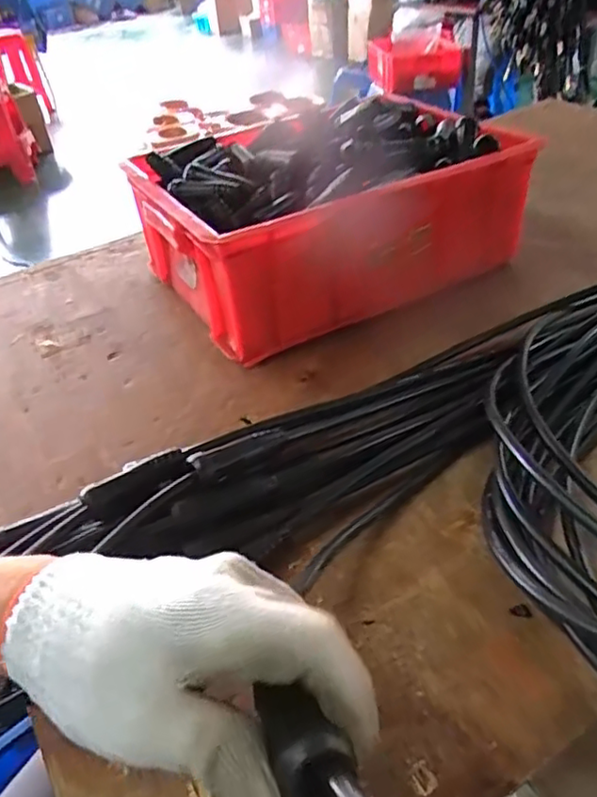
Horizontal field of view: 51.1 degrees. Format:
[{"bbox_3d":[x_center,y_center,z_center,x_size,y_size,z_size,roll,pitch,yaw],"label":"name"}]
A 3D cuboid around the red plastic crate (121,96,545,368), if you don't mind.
[{"bbox_3d":[0.029,-0.216,0.727,0.371,0.151,0.271,-24,42,-20],"label":"red plastic crate"}]

